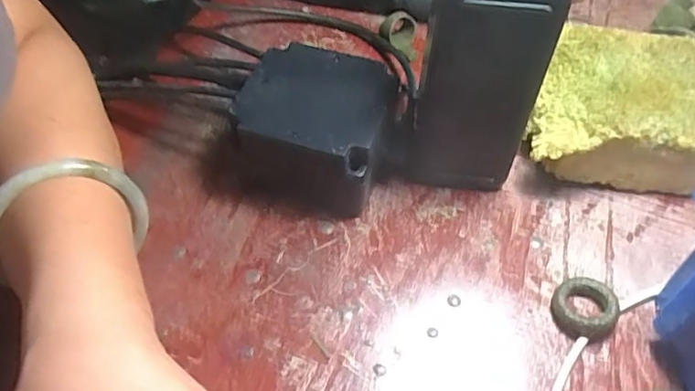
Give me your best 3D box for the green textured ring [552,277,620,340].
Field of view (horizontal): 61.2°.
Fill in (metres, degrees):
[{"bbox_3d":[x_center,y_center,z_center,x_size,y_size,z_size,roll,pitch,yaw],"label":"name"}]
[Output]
[{"bbox_3d":[0.116,0.055,0.289,0.029,0.012,0.031,0,52,-1],"label":"green textured ring"}]

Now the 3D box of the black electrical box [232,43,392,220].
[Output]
[{"bbox_3d":[-0.019,-0.035,0.328,0.078,0.054,0.083,14,53,10],"label":"black electrical box"}]

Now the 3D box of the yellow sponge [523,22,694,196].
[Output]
[{"bbox_3d":[0.173,-0.047,0.347,0.132,0.051,0.097,7,52,4],"label":"yellow sponge"}]

